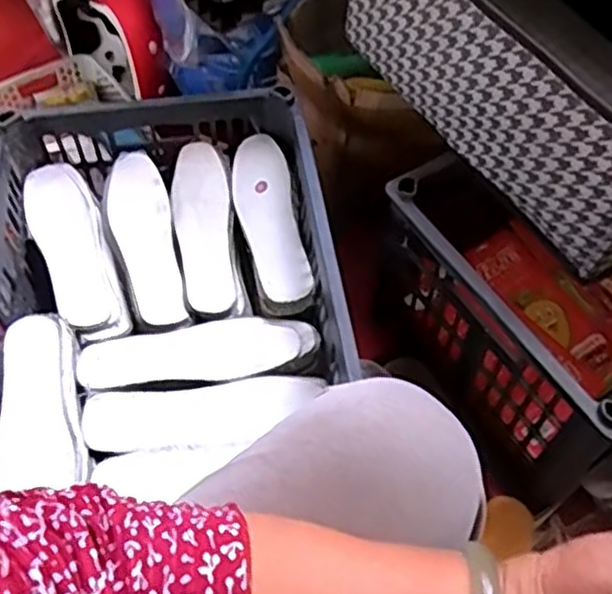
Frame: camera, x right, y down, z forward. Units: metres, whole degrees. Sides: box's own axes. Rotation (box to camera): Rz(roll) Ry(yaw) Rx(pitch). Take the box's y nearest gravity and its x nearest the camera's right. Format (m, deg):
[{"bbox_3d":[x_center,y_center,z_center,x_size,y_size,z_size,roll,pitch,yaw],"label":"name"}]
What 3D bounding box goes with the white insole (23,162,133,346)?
[{"bbox_3d":[-0.257,-0.054,0.789,0.071,0.022,0.233,-21,61,-10],"label":"white insole"}]

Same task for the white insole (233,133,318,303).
[{"bbox_3d":[-0.042,-0.093,0.803,0.064,0.022,0.225,-12,60,-5],"label":"white insole"}]

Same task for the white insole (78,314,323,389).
[{"bbox_3d":[-0.109,0.055,0.734,0.234,0.018,0.073,-9,59,-3],"label":"white insole"}]

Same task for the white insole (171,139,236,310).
[{"bbox_3d":[-0.118,-0.080,0.808,0.065,0.029,0.213,-7,59,-2],"label":"white insole"}]

